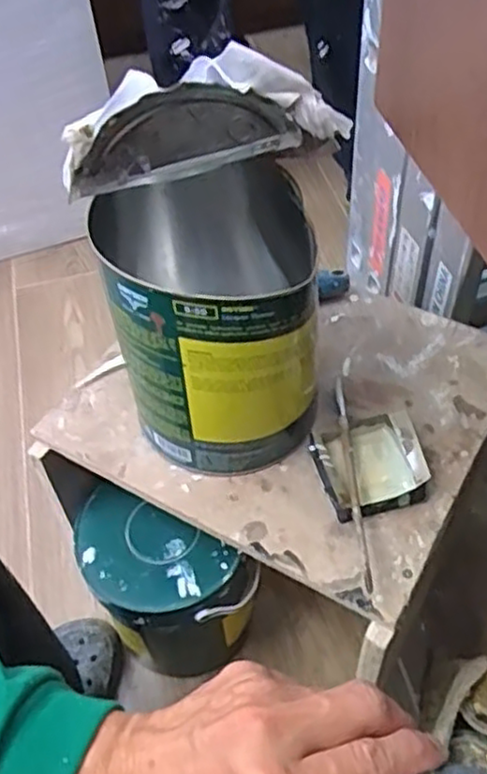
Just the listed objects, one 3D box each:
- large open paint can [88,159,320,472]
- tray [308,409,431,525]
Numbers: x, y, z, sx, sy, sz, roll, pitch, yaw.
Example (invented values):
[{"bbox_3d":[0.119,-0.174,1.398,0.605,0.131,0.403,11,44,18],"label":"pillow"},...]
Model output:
[{"bbox_3d":[-0.020,-0.049,0.560,0.151,0.198,0.161,-10,51,-3],"label":"large open paint can"},{"bbox_3d":[0.100,0.061,0.568,0.082,0.032,0.077,-14,52,-7],"label":"tray"}]

